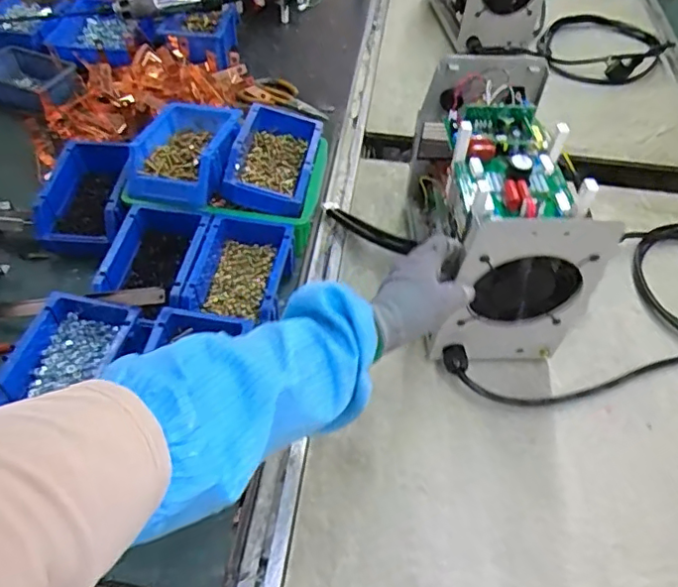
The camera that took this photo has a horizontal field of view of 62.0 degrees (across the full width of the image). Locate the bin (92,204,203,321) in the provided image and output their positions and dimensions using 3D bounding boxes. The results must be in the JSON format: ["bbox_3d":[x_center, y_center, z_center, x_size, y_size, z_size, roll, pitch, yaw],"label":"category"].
[{"bbox_3d":[-0.223,-0.031,0.678,0.106,0.068,0.154,5,51,1],"label":"bin"}]

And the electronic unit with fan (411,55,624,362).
[{"bbox_3d":[0.182,-0.107,0.672,0.137,0.221,0.304,2,51,-2],"label":"electronic unit with fan"}]

